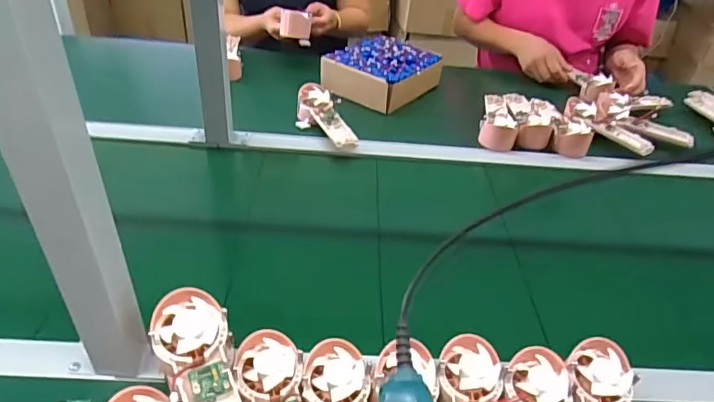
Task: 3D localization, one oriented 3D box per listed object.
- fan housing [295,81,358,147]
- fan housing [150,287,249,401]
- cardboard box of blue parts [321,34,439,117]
[{"bbox_3d":[-0.060,-0.149,0.897,0.079,0.054,0.172,-15,42,-25],"label":"fan housing"},{"bbox_3d":[-0.124,0.164,0.423,0.058,0.039,0.181,-16,62,-26],"label":"fan housing"},{"bbox_3d":[0.052,-0.272,1.045,0.183,0.073,0.226,28,42,26],"label":"cardboard box of blue parts"}]

